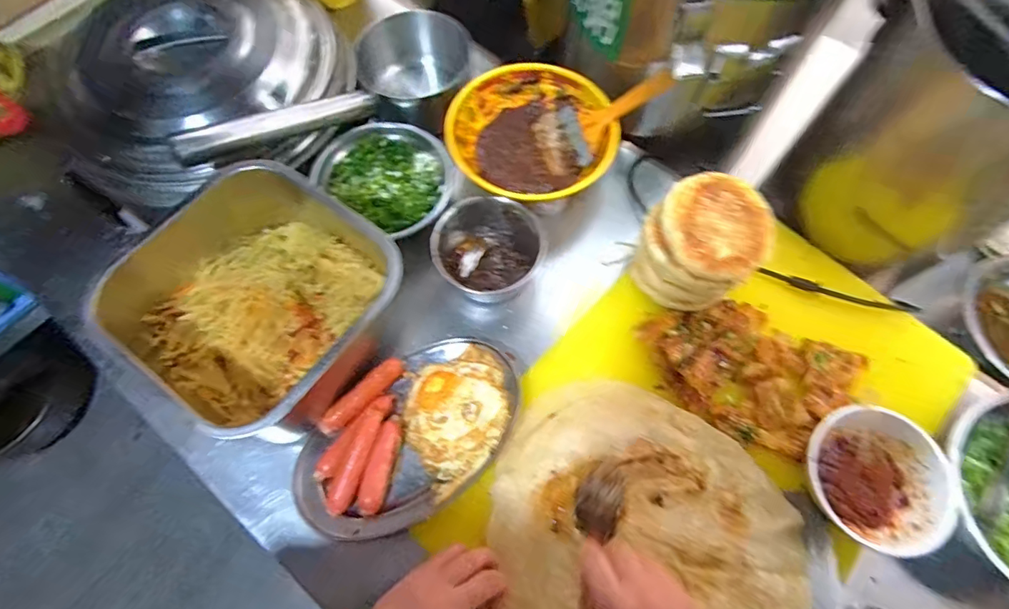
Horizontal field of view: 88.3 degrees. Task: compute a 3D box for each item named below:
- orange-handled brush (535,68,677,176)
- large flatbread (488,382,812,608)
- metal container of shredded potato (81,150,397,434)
[{"bbox_3d":[0.118,-0.227,0.627,0.165,0.014,0.098,-24,67,23],"label":"orange-handled brush"},{"bbox_3d":[0.132,0.233,0.489,0.301,0.020,0.277,0,69,1],"label":"large flatbread"},{"bbox_3d":[-0.240,-0.011,0.536,0.249,0.115,0.255,32,71,11],"label":"metal container of shredded potato"}]

